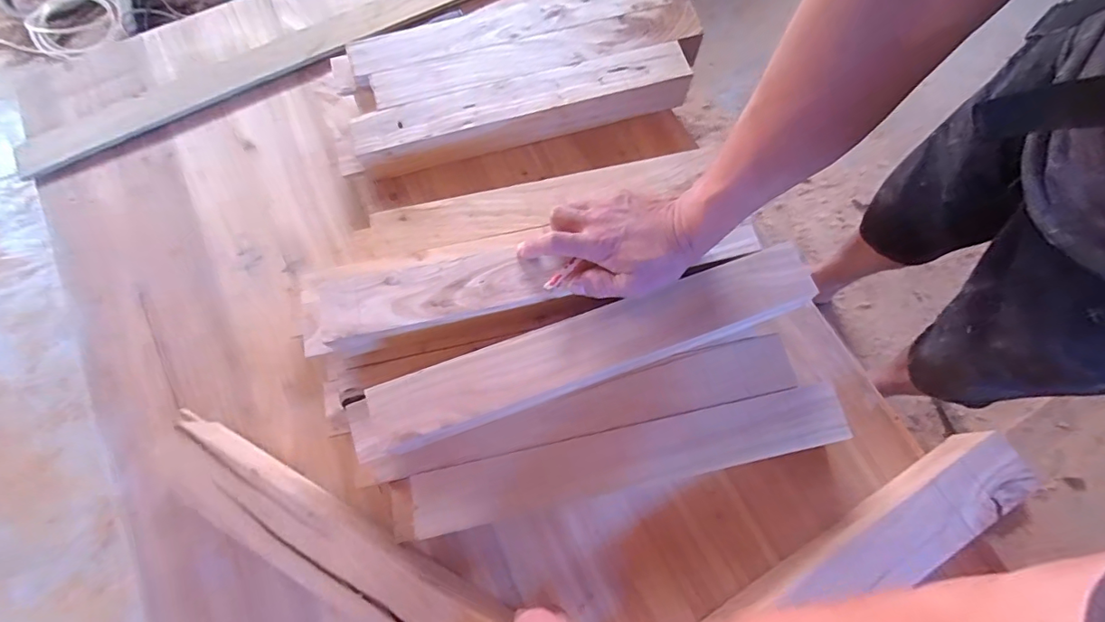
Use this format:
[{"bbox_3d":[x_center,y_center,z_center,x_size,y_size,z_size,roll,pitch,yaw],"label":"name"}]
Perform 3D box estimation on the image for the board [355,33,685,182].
[{"bbox_3d":[-0.037,-0.261,0.652,0.420,0.055,0.062,-14,73,-4],"label":"board"}]

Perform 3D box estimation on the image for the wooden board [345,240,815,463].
[{"bbox_3d":[0.031,0.041,0.482,0.455,0.040,0.070,-19,75,-6],"label":"wooden board"}]

